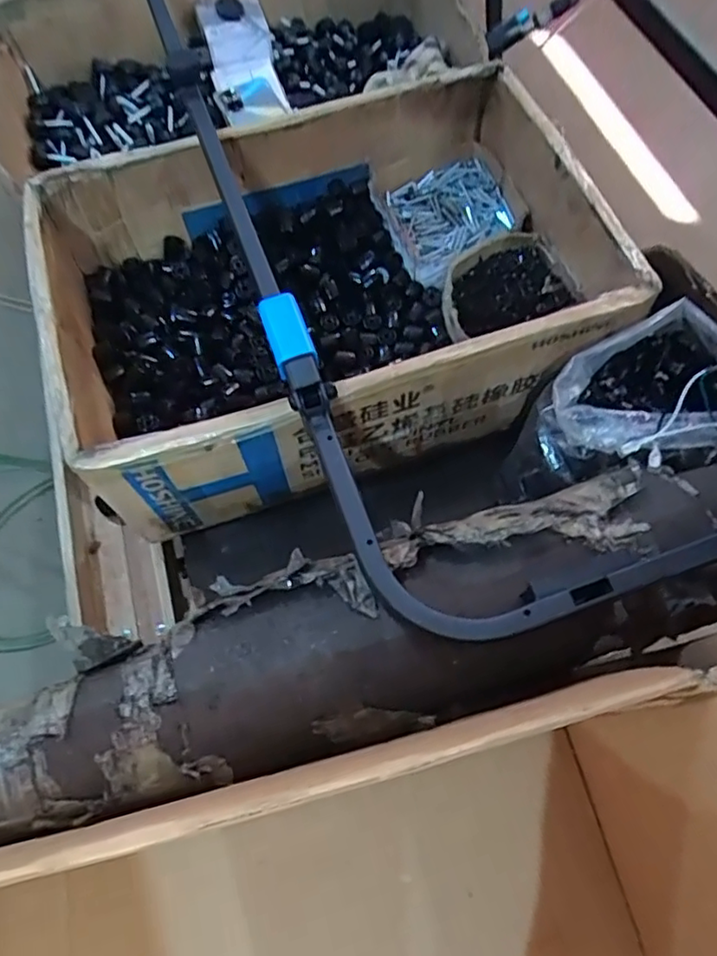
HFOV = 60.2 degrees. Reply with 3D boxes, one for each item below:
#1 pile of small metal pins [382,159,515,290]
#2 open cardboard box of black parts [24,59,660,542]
[{"bbox_3d":[0.096,-0.299,0.711,0.141,0.053,0.130,-1,66,1],"label":"pile of small metal pins"},{"bbox_3d":[-0.027,-0.194,0.627,0.517,0.159,0.353,-17,67,-6],"label":"open cardboard box of black parts"}]

